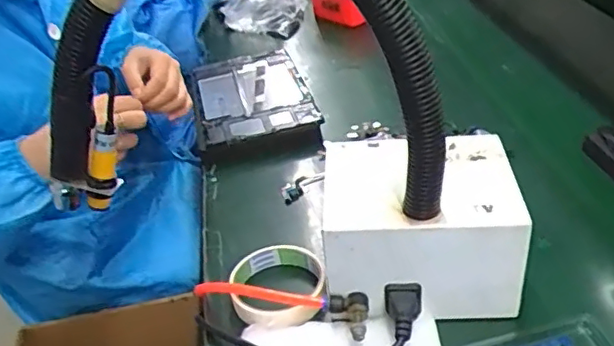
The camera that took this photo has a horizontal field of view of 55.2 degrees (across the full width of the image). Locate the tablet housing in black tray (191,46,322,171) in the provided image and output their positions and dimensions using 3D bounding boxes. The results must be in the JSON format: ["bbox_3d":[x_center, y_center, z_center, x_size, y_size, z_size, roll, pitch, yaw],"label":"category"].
[{"bbox_3d":[-0.074,-0.091,0.801,0.152,0.046,0.229,-12,36,-6],"label":"tablet housing in black tray"}]

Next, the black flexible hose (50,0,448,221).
[{"bbox_3d":[-0.048,-0.065,0.393,0.270,0.223,0.072,4,36,14],"label":"black flexible hose"}]

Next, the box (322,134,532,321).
[{"bbox_3d":[0.095,0.042,0.507,0.157,0.105,0.126,-4,36,5],"label":"box"}]

